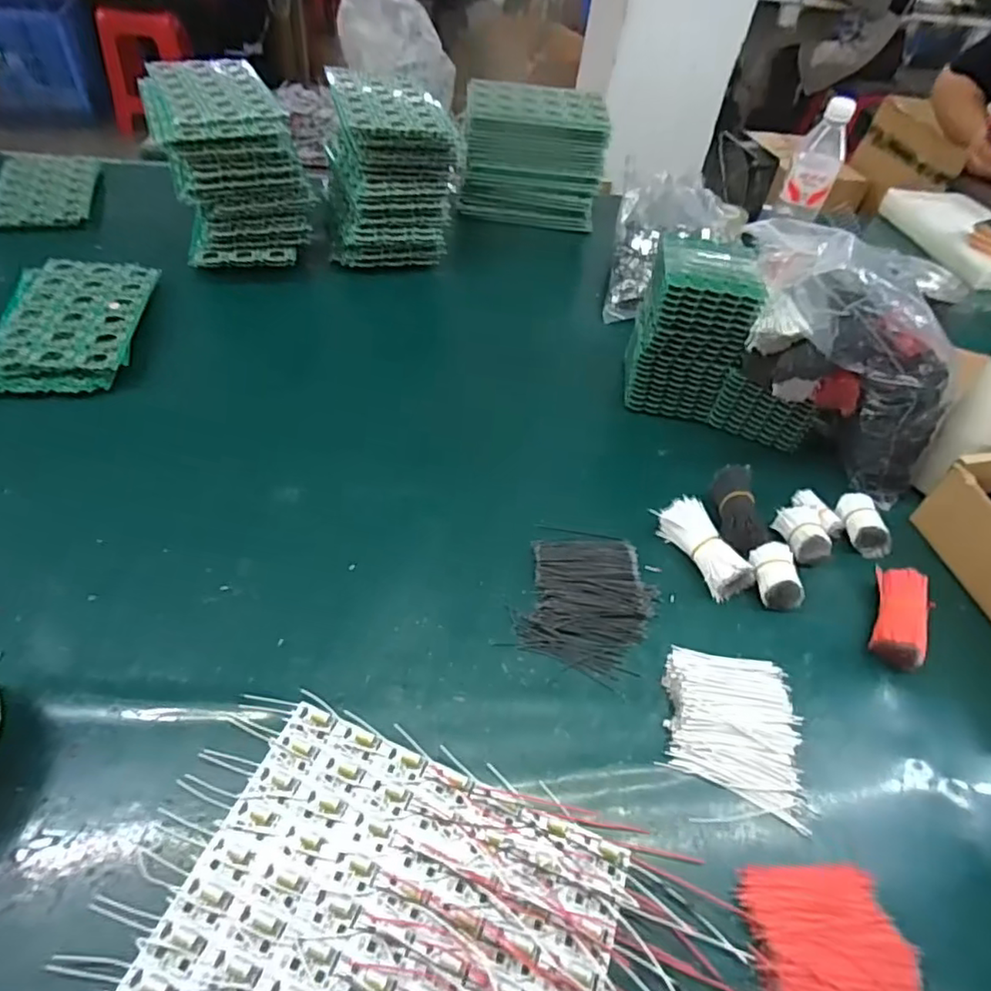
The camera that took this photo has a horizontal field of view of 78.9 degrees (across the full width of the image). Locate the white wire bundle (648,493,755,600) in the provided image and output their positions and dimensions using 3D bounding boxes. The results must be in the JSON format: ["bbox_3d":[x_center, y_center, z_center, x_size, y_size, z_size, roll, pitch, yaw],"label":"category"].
[{"bbox_3d":[0.188,0.047,0.548,0.037,0.039,0.098,-20,53,-24],"label":"white wire bundle"}]

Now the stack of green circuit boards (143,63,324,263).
[{"bbox_3d":[-0.322,-0.409,0.747,0.153,0.160,0.199,-11,53,-19],"label":"stack of green circuit boards"}]

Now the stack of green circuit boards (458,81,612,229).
[{"bbox_3d":[0.059,-0.514,0.920,0.210,0.156,0.108,11,49,-1],"label":"stack of green circuit boards"}]

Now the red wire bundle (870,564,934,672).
[{"bbox_3d":[0.348,0.101,0.516,0.038,0.030,0.091,25,50,11],"label":"red wire bundle"}]

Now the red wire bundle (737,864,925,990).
[{"bbox_3d":[0.201,0.281,0.352,0.095,0.018,0.112,8,49,-4],"label":"red wire bundle"}]

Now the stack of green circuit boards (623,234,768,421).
[{"bbox_3d":[0.205,-0.176,0.658,0.111,0.166,0.110,17,48,7],"label":"stack of green circuit boards"}]

